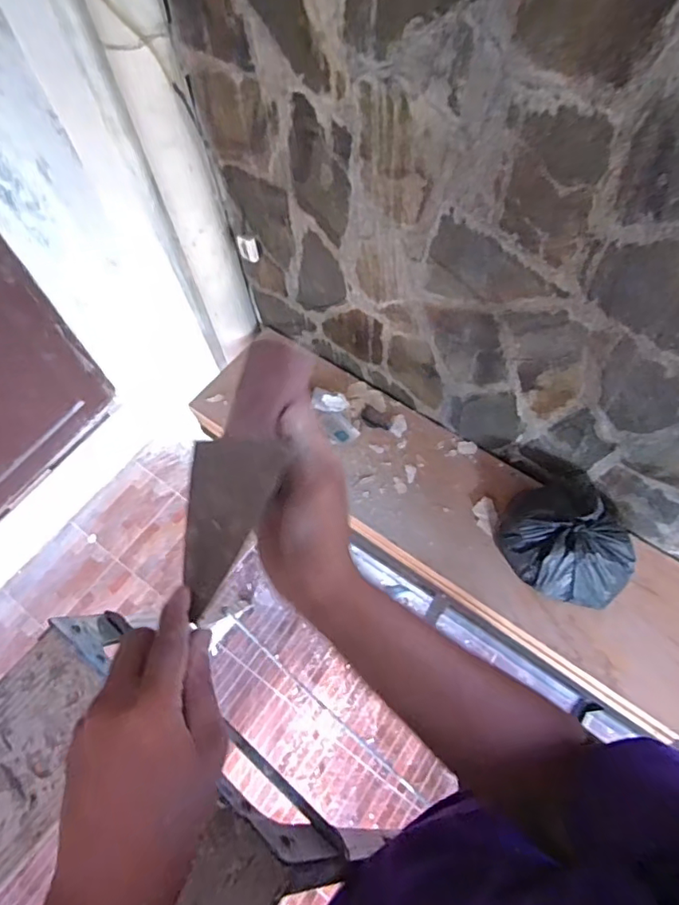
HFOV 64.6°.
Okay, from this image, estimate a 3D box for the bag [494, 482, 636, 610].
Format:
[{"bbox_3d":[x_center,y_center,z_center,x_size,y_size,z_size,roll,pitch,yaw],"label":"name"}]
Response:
[{"bbox_3d":[0.432,0.166,0.989,0.233,0.137,0.222,-22,62,-8],"label":"bag"}]

